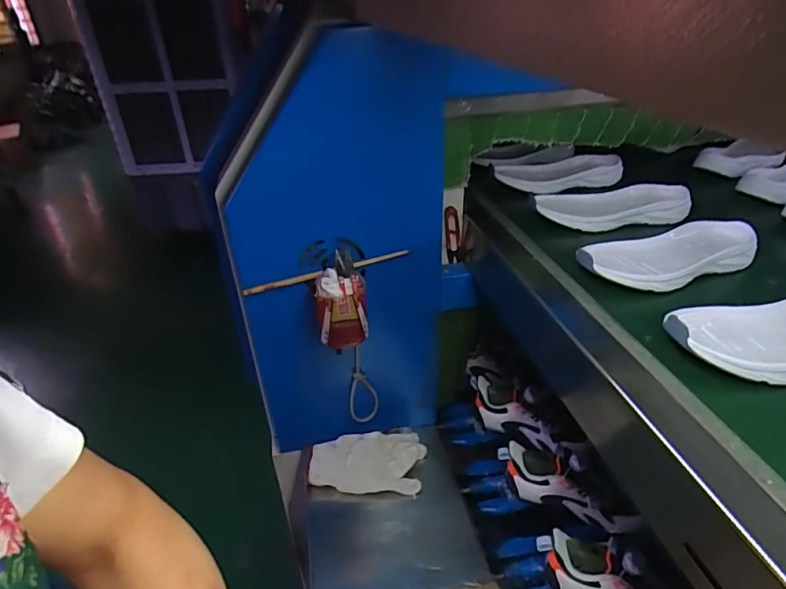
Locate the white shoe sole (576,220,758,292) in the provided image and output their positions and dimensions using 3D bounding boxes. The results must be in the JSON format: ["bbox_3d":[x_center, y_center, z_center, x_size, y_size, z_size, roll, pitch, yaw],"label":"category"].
[{"bbox_3d":[0.314,-0.046,0.546,0.216,0.030,0.081,-12,35,-14],"label":"white shoe sole"}]

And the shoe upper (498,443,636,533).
[{"bbox_3d":[0.262,0.287,0.724,0.215,0.098,0.065,29,43,16],"label":"shoe upper"}]

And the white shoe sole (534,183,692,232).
[{"bbox_3d":[0.299,-0.124,0.660,0.199,0.029,0.089,4,35,9],"label":"white shoe sole"}]

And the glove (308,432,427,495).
[{"bbox_3d":[-0.039,0.263,0.769,0.176,0.020,0.095,5,48,-4],"label":"glove"}]

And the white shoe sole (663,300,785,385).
[{"bbox_3d":[0.348,0.035,0.423,0.207,0.035,0.084,-5,34,-4],"label":"white shoe sole"}]

